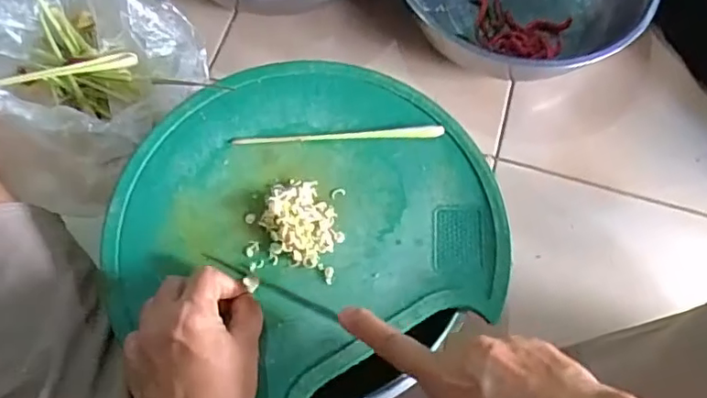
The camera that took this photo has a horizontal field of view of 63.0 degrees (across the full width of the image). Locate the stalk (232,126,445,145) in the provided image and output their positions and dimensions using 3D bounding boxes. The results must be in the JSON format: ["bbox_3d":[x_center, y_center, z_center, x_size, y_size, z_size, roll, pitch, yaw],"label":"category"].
[{"bbox_3d":[-0.011,-0.051,0.461,0.166,0.008,0.010,-2,67,-4],"label":"stalk"}]

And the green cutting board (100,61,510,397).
[{"bbox_3d":[-0.037,0.012,0.435,0.279,0.019,0.254,-27,70,-14],"label":"green cutting board"}]

